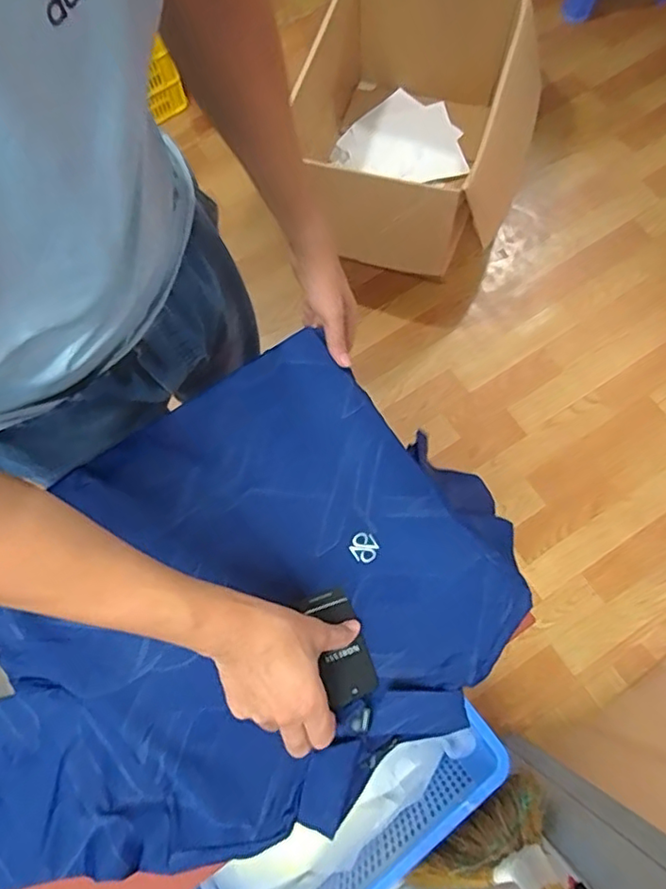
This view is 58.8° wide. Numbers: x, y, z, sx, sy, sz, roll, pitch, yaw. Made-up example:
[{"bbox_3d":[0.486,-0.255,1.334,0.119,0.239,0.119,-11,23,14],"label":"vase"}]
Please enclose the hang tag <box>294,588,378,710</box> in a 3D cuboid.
[{"bbox_3d":[0.008,0.195,0.576,0.048,0.008,0.102,-18,74,-6],"label":"hang tag"}]

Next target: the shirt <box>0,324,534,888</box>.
[{"bbox_3d":[-0.112,0.164,0.588,0.563,0.032,0.409,-33,75,-10],"label":"shirt"}]

